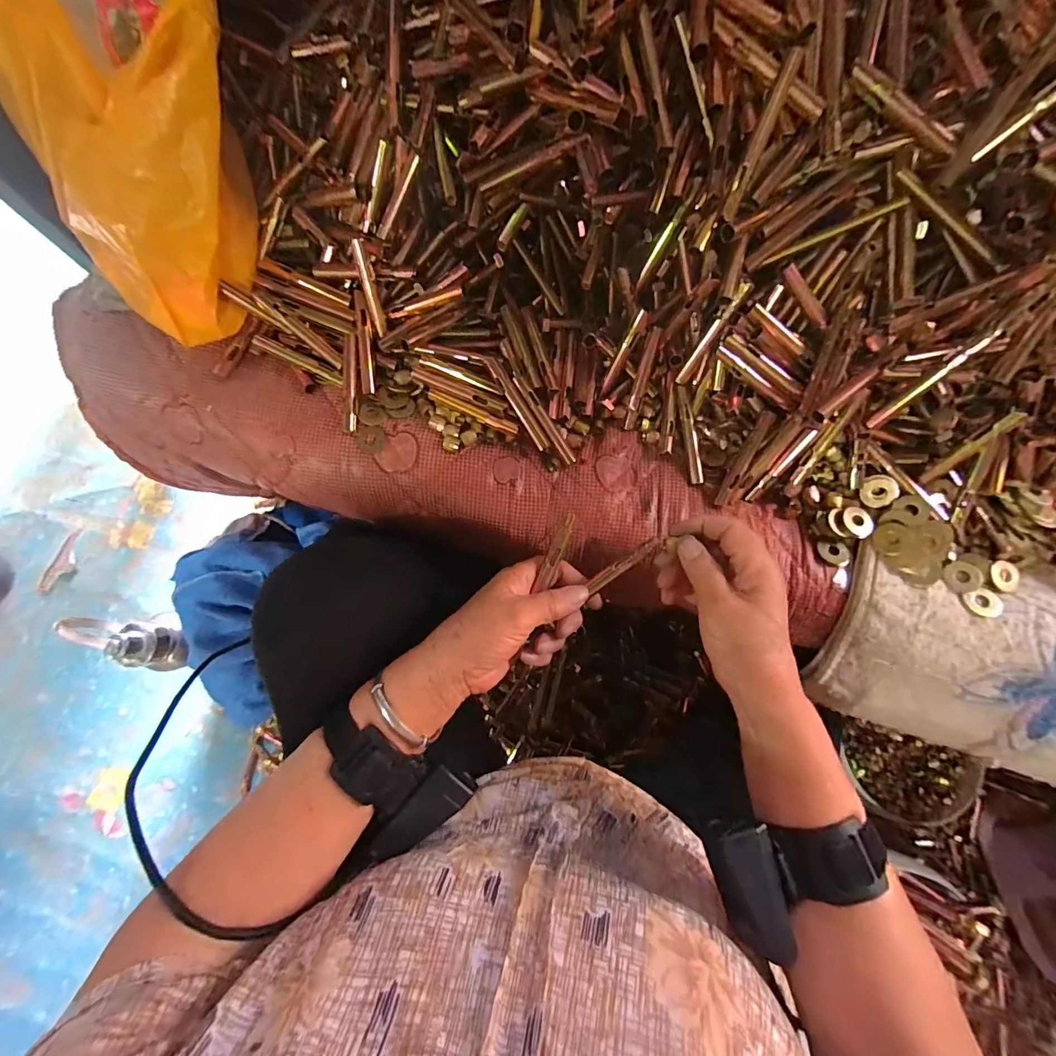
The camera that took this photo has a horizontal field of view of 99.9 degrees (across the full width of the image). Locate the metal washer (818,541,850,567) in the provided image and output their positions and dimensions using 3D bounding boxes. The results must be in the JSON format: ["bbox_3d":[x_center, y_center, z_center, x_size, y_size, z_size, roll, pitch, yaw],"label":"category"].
[{"bbox_3d":[0.253,0.021,0.368,0.022,0.007,0.021,0,76,0],"label":"metal washer"}]

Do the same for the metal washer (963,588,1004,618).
[{"bbox_3d":[0.358,0.059,0.348,0.025,0.004,0.021,-21,66,4],"label":"metal washer"}]

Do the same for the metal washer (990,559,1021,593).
[{"bbox_3d":[0.382,0.038,0.355,0.024,0.004,0.025,-12,76,-3],"label":"metal washer"}]

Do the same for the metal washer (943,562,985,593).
[{"bbox_3d":[0.350,0.040,0.358,0.028,0.004,0.025,-12,72,7],"label":"metal washer"}]

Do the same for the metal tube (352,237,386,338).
[{"bbox_3d":[-0.131,-0.196,0.366,0.009,0.070,0.011,-9,37,-2],"label":"metal tube"}]

